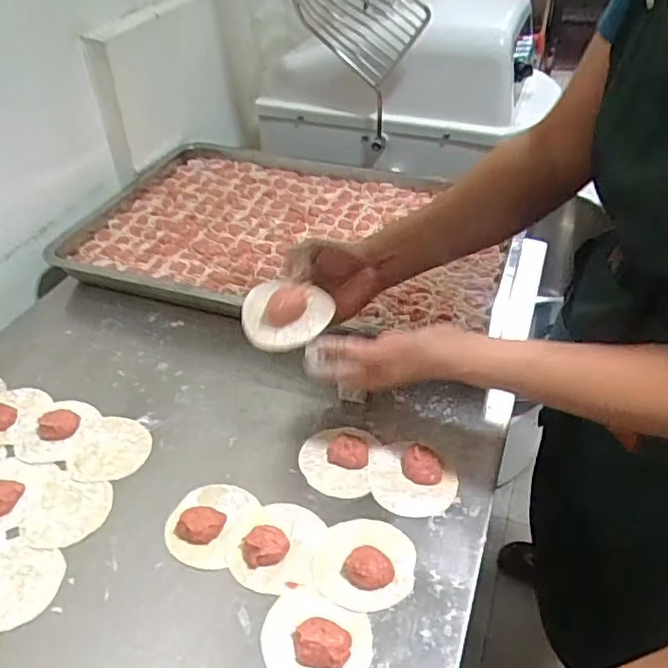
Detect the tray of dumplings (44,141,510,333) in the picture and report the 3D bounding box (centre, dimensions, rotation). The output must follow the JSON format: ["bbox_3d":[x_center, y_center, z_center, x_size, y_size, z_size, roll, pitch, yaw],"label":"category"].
[{"bbox_3d":[-0.063,-0.137,0.873,0.597,0.050,0.401,10,41,13],"label":"tray of dumplings"}]

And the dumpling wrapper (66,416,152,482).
[{"bbox_3d":[-0.216,0.114,0.606,0.066,0.004,0.077,14,42,17],"label":"dumpling wrapper"}]

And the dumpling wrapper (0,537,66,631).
[{"bbox_3d":[-0.267,0.203,0.505,0.083,0.004,0.075,5,40,6],"label":"dumpling wrapper"}]

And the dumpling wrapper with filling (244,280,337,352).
[{"bbox_3d":[-0.045,-0.021,0.577,0.077,0.037,0.075,-10,41,-12],"label":"dumpling wrapper with filling"}]

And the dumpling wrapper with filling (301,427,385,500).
[{"bbox_3d":[0.004,0.117,0.605,0.072,0.018,0.083,9,41,11],"label":"dumpling wrapper with filling"}]

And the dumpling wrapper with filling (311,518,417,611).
[{"bbox_3d":[0.025,0.184,0.510,0.082,0.020,0.078,0,40,0],"label":"dumpling wrapper with filling"}]

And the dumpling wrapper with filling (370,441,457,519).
[{"bbox_3d":[0.075,0.130,0.589,0.082,0.020,0.084,0,40,0],"label":"dumpling wrapper with filling"}]

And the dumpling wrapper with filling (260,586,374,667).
[{"bbox_3d":[-0.015,0.227,0.459,0.082,0.018,0.071,17,43,19],"label":"dumpling wrapper with filling"}]

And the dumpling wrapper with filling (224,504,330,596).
[{"bbox_3d":[-0.050,0.174,0.522,0.075,0.019,0.080,6,40,7],"label":"dumpling wrapper with filling"}]

